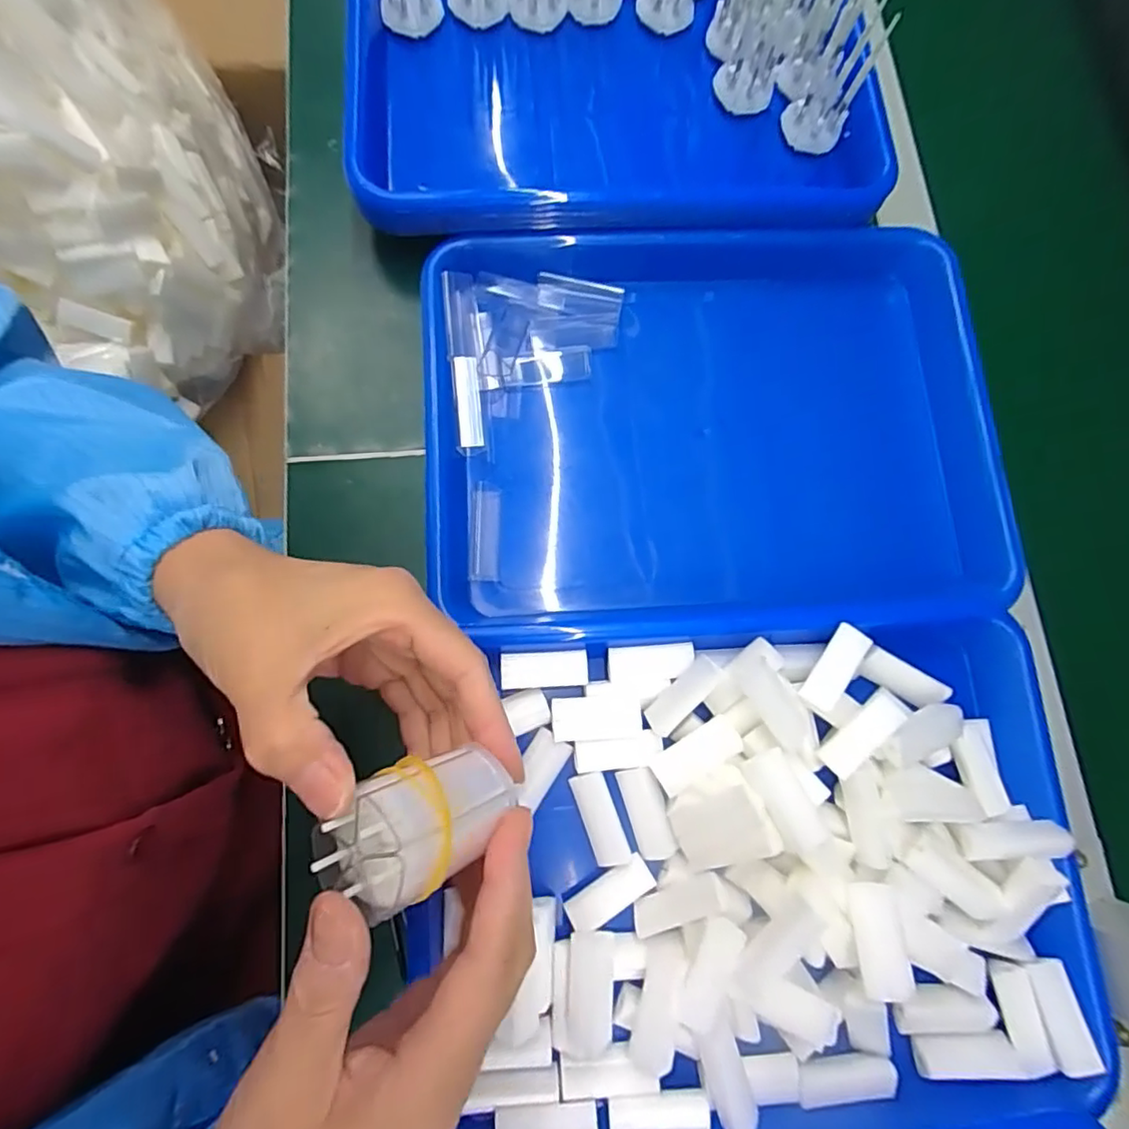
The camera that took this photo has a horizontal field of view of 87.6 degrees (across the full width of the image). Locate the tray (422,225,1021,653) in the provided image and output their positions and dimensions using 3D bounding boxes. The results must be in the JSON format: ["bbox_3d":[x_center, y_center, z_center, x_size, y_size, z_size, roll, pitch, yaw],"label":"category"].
[{"bbox_3d":[0.089,-0.081,0.357,0.340,0.052,0.245,-3,78,-5],"label":"tray"}]

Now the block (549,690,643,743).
[{"bbox_3d":[0.017,0.078,0.302,0.046,0.007,0.022,-4,78,-5],"label":"block"}]

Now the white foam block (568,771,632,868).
[{"bbox_3d":[0.018,0.130,0.300,0.018,0.009,0.045,-19,80,-8],"label":"white foam block"}]

